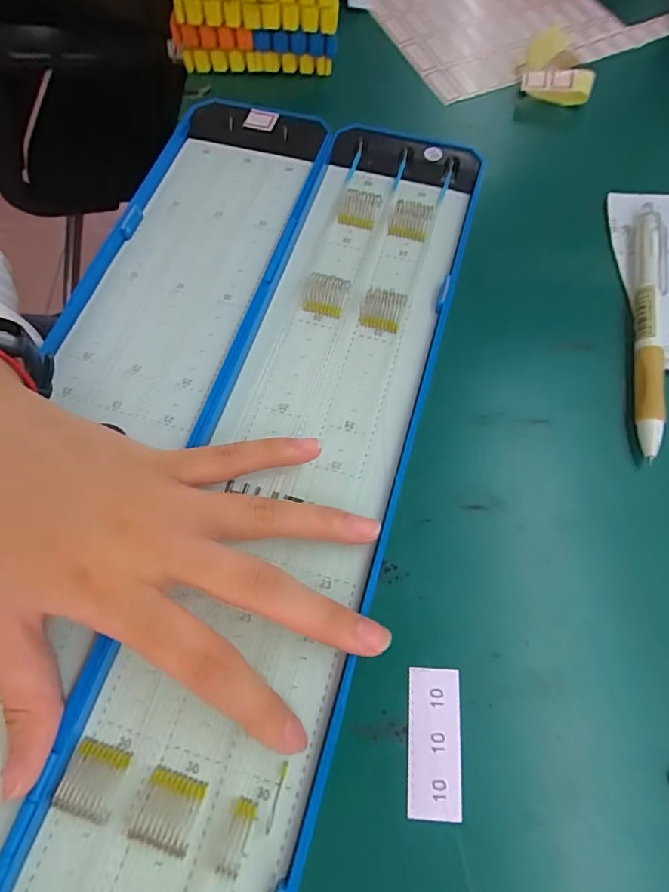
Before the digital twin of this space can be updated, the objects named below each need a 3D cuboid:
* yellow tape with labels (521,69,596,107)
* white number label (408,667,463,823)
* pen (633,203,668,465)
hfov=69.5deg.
[{"bbox_3d":[0.137,-0.221,0.296,0.043,0.012,0.019,7,68,5],"label":"yellow tape with labels"},{"bbox_3d":[0.035,0.104,0.170,0.018,0.004,0.046,3,67,4],"label":"white number label"},{"bbox_3d":[0.151,-0.059,0.229,0.017,0.012,0.138,11,68,7],"label":"pen"}]

